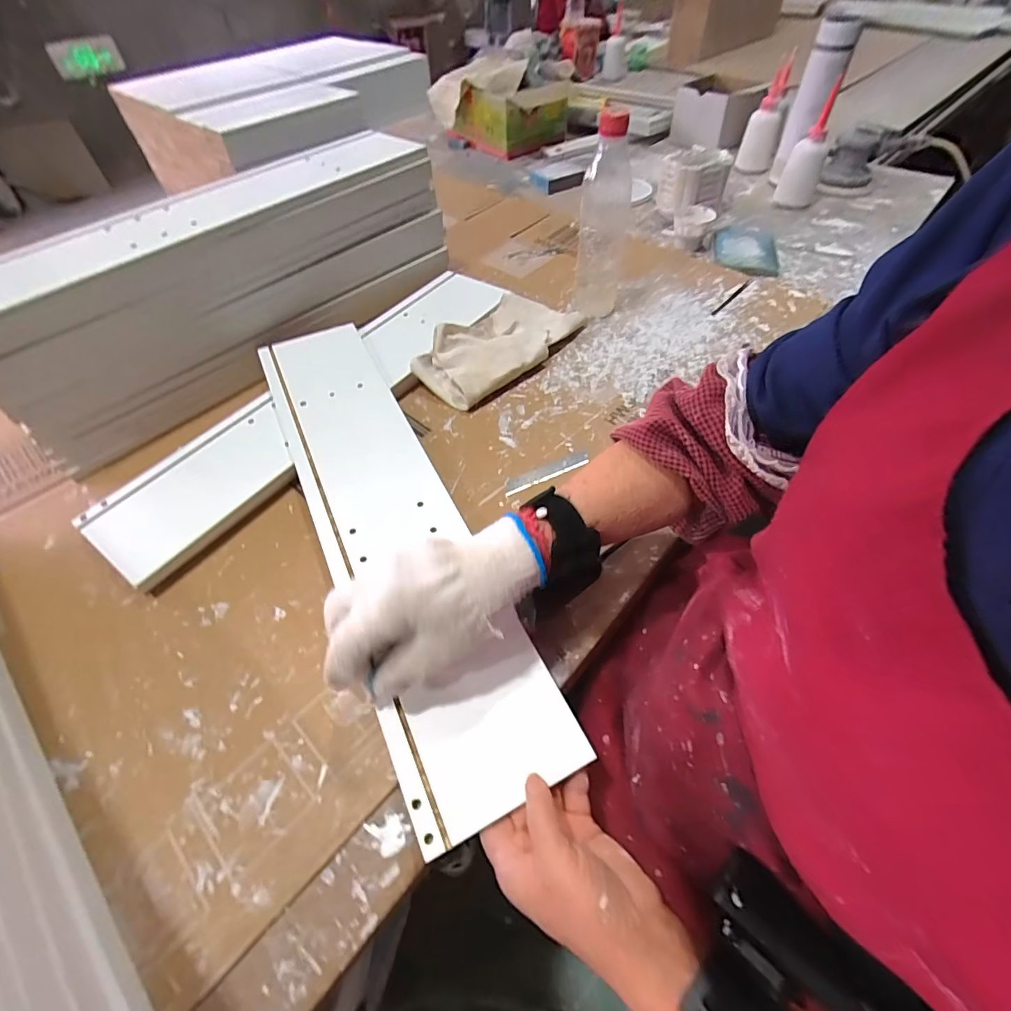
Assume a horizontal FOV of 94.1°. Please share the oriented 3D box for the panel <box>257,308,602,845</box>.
[{"bbox_3d":[-0.117,-0.006,0.437,0.120,0.025,0.540,-23,57,-14],"label":"panel"}]

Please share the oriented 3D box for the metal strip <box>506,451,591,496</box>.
[{"bbox_3d":[0.043,-0.035,0.498,0.099,0.004,0.016,-23,61,-15],"label":"metal strip"}]

